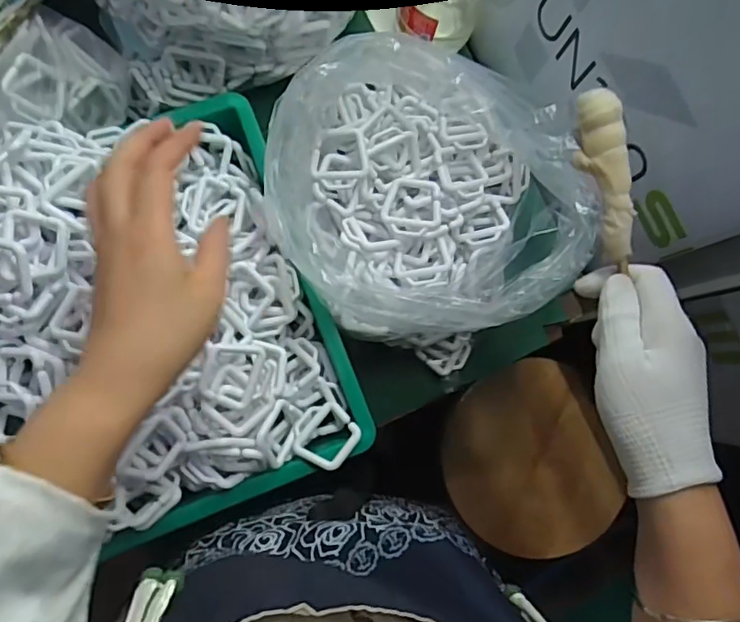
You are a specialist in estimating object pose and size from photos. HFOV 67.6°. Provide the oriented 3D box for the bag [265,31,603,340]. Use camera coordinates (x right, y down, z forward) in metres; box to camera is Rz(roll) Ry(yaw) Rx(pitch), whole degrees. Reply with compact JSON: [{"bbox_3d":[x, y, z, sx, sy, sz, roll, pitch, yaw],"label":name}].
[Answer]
[{"bbox_3d":[0.044,-0.114,0.488,0.256,0.108,0.269,-9,85,-4],"label":"bag"}]

